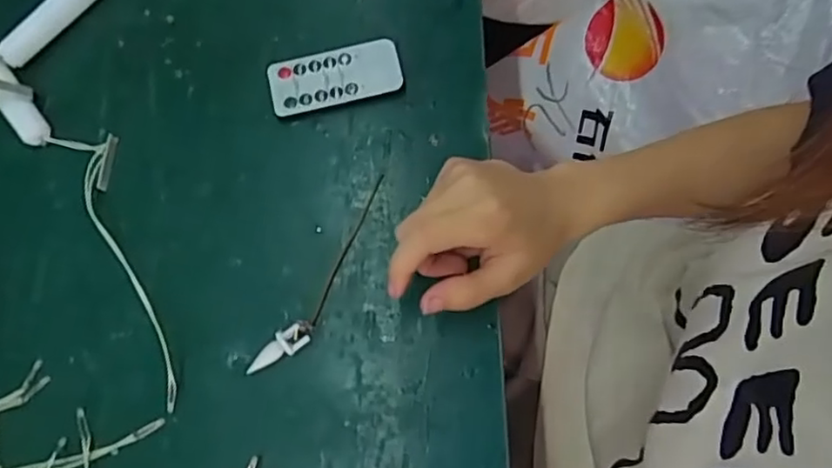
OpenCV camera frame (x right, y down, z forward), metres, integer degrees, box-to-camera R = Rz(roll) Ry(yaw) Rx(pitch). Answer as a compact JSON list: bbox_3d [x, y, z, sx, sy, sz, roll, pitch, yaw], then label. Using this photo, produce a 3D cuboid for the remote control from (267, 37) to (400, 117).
[{"bbox_3d":[-0.052,-0.101,0.408,0.084,0.007,0.038,-13,74,-2],"label":"remote control"}]

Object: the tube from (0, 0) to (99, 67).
[{"bbox_3d":[-0.235,-0.144,0.416,0.016,0.021,0.088,35,78,11],"label":"tube"}]

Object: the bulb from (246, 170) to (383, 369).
[{"bbox_3d":[-0.050,0.025,0.373,0.020,0.009,0.137,31,77,10],"label":"bulb"}]

